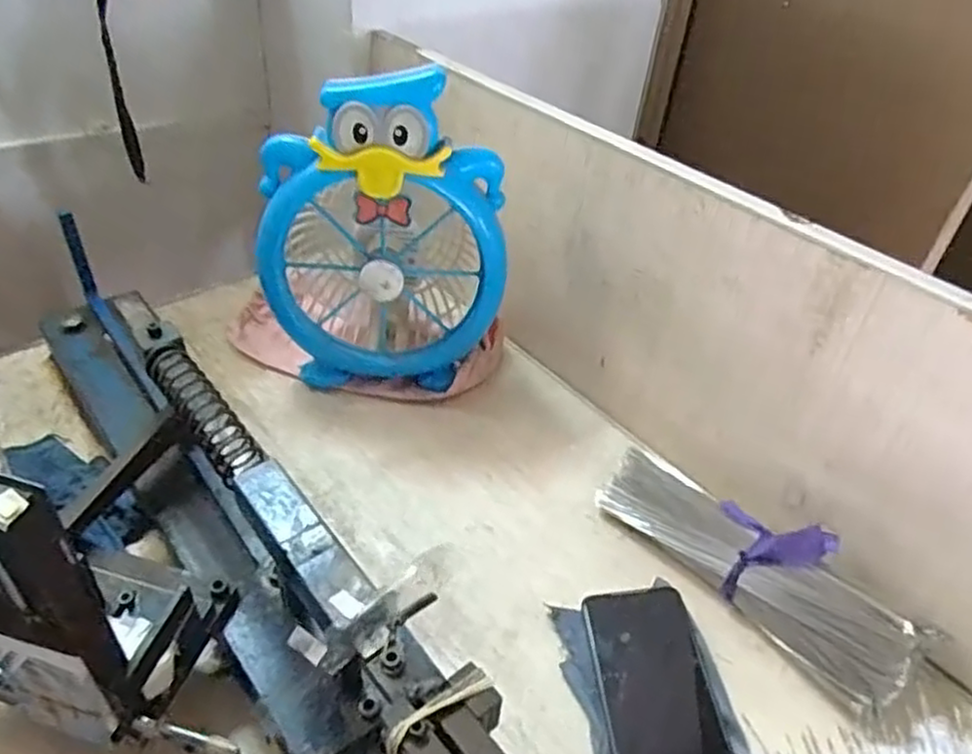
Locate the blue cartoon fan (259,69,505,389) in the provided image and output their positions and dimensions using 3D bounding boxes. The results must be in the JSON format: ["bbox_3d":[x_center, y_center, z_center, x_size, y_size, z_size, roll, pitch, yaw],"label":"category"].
[{"bbox_3d":[-0.097,-0.137,0.699,0.225,0.297,0.136,2,40,-5],"label":"blue cartoon fan"}]

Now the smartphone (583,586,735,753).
[{"bbox_3d":[0.118,0.220,0.507,0.076,0.012,0.155,-9,46,1],"label":"smartphone"}]

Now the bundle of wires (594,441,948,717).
[{"bbox_3d":[0.213,0.144,0.581,0.085,0.074,0.258,-26,50,-32],"label":"bundle of wires"}]

